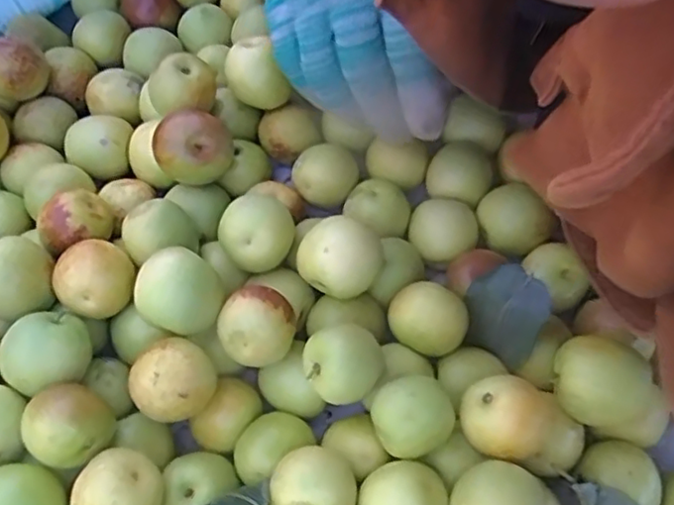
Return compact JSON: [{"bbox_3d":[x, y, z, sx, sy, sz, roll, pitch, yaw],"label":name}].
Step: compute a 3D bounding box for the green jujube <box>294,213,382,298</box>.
[{"bbox_3d":[0.001,0.005,0.305,0.034,0.036,0.032,-1,65,2],"label":"green jujube"}]

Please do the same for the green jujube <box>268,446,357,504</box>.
[{"bbox_3d":[-0.010,0.098,0.264,0.034,0.029,0.033,-1,65,2],"label":"green jujube"}]

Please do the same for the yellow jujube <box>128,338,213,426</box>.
[{"bbox_3d":[-0.071,0.058,0.286,0.031,0.033,0.033,-1,65,2],"label":"yellow jujube"}]

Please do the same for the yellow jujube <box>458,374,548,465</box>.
[{"bbox_3d":[0.069,0.071,0.274,0.035,0.030,0.032,-1,65,2],"label":"yellow jujube"}]

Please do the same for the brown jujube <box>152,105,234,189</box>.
[{"bbox_3d":[-0.074,-0.051,0.335,0.036,0.037,0.035,-1,65,2],"label":"brown jujube"}]

